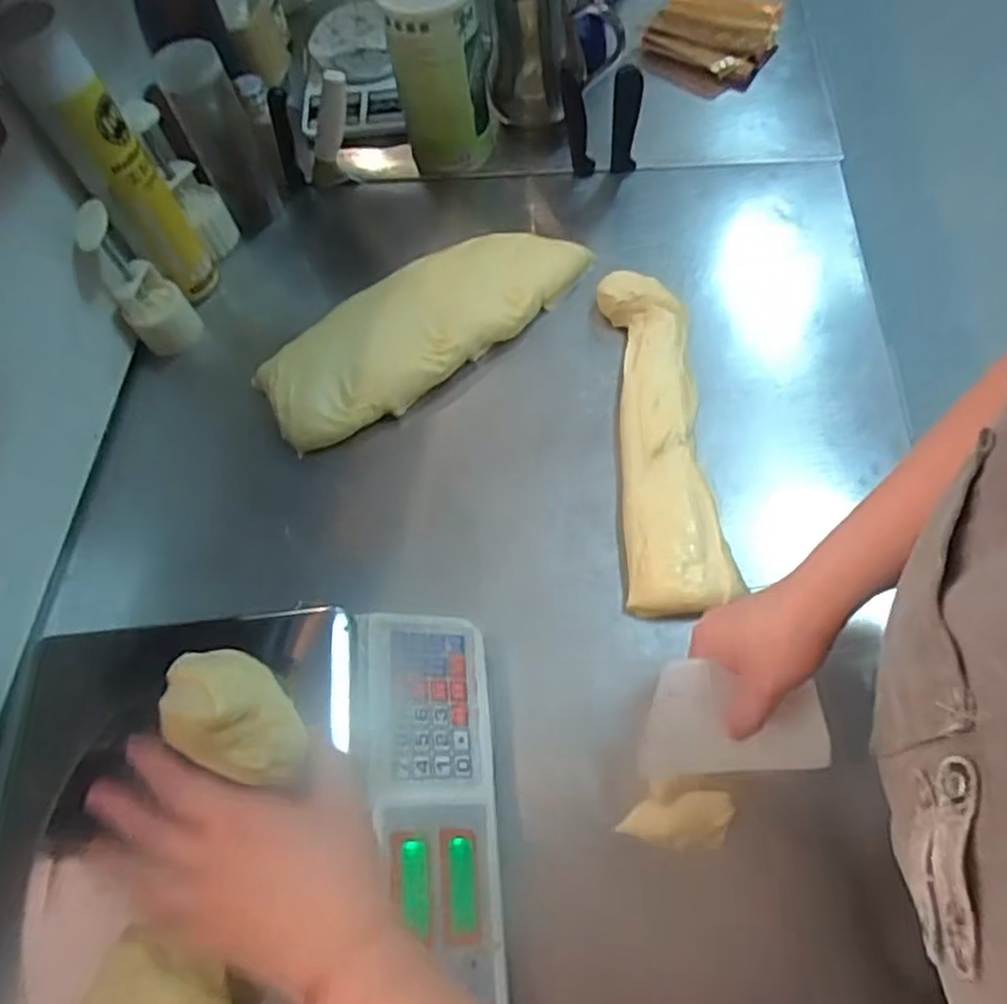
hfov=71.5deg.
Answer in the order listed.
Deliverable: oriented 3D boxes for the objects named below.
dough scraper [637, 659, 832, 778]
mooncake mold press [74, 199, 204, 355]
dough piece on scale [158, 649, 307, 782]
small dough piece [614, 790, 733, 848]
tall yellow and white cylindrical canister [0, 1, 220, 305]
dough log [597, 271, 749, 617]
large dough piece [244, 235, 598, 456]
[{"bbox_3d":[0.158,0.150,0.479,0.125,0.011,0.086,-5,107,6],"label":"dough scraper"},{"bbox_3d":[-0.356,-0.212,0.685,0.060,0.157,0.047,-36,70,-13],"label":"mooncake mold press"},{"bbox_3d":[-0.173,0.131,0.441,0.093,0.052,0.067,20,68,10],"label":"dough piece on scale"},{"bbox_3d":[0.131,0.238,0.525,0.081,0.016,0.037,-2,61,5],"label":"small dough piece"},{"bbox_3d":[-0.348,-0.298,0.641,0.061,0.290,0.054,-31,63,-10],"label":"tall yellow and white cylindrical canister"},{"bbox_3d":[0.147,-0.065,0.659,0.084,0.048,0.353,-4,61,5],"label":"dough log"},{"bbox_3d":[-0.080,-0.192,0.723,0.369,0.052,0.126,-37,70,-13],"label":"large dough piece"}]

